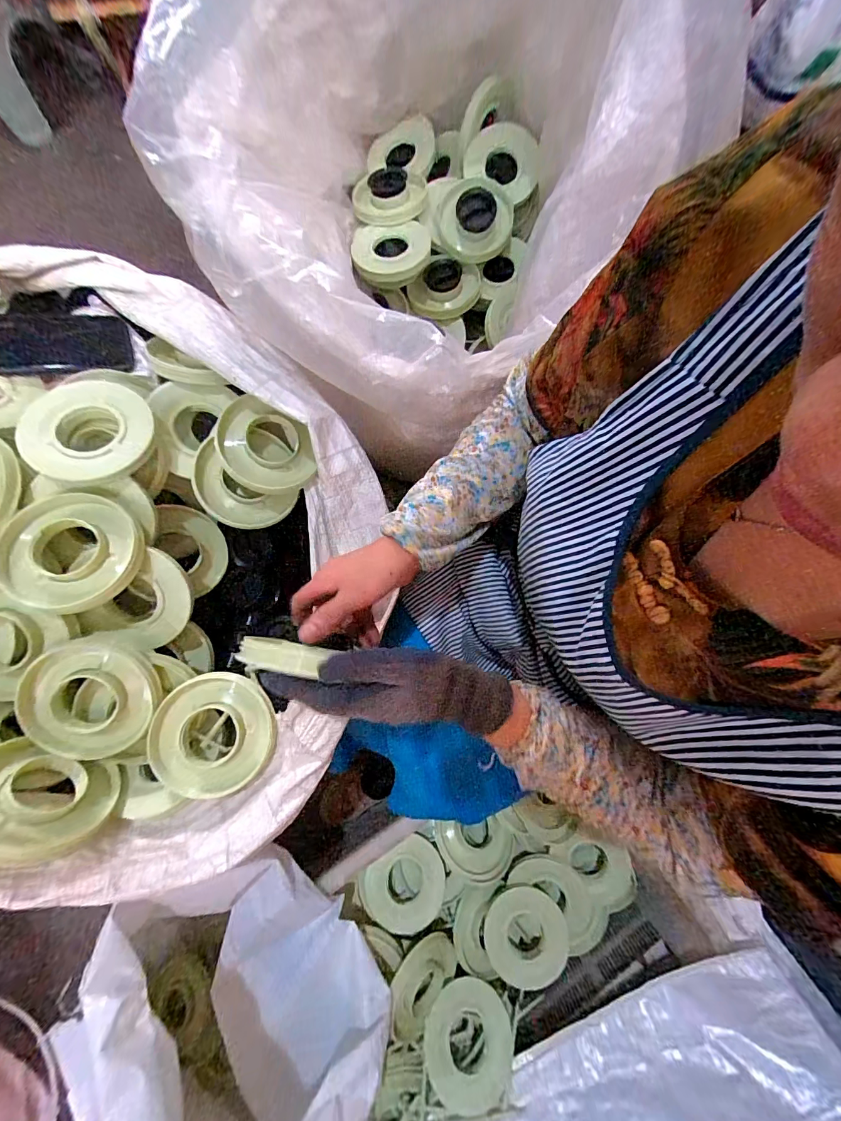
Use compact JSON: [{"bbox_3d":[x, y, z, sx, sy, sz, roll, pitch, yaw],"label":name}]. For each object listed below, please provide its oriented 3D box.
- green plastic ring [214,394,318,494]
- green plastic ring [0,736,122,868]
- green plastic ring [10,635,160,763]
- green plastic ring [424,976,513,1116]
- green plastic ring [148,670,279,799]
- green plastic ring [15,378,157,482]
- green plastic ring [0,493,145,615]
[{"bbox_3d":[-0.200,-0.143,0.513,0.113,0.047,0.113,-7,89,-17],"label":"green plastic ring"},{"bbox_3d":[-0.382,0.238,0.389,0.127,0.106,0.025,32,105,-22],"label":"green plastic ring"},{"bbox_3d":[-0.362,0.153,0.435,0.123,0.042,0.124,23,88,-21],"label":"green plastic ring"},{"bbox_3d":[0.073,0.721,0.591,0.129,0.023,0.130,2,53,-3],"label":"green plastic ring"},{"bbox_3d":[-0.230,0.194,0.439,0.122,0.030,0.128,0,79,-1],"label":"green plastic ring"},{"bbox_3d":[-0.378,-0.146,0.448,0.122,0.026,0.122,4,74,-16],"label":"green plastic ring"},{"bbox_3d":[-0.376,-0.008,0.429,0.119,0.034,0.134,47,71,-7],"label":"green plastic ring"}]

